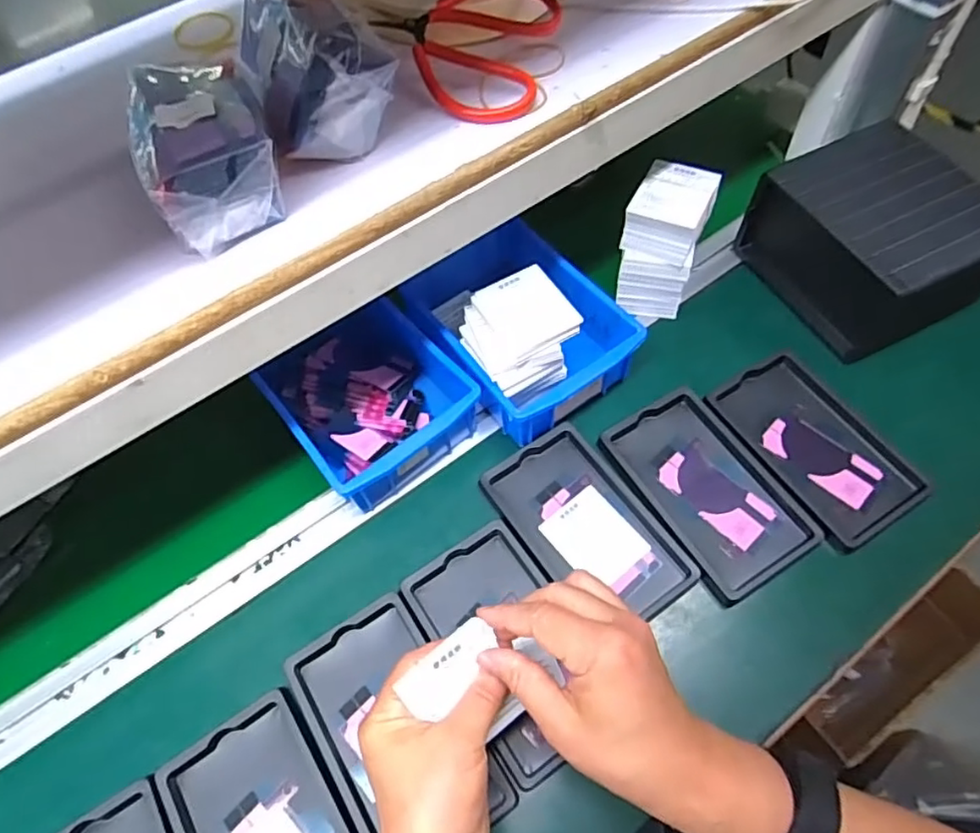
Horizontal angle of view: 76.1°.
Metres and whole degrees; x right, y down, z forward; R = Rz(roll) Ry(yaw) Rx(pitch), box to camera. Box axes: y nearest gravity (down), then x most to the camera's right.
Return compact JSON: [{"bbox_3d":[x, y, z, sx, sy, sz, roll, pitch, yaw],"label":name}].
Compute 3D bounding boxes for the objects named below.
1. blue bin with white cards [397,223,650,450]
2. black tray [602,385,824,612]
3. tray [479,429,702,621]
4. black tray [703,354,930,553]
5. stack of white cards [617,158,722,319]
[{"bbox_3d":[0.025,-0.085,0.532,0.138,0.101,0.179,-33,64,-14],"label":"blue bin with white cards"},{"bbox_3d":[0.172,0.055,0.494,0.100,0.012,0.158,-29,63,-12],"label":"black tray"},{"bbox_3d":[0.075,0.087,0.489,0.092,0.019,0.158,-32,64,-14],"label":"tray"},{"bbox_3d":[0.264,0.022,0.507,0.094,0.010,0.156,-26,63,-11],"label":"black tray"},{"bbox_3d":[0.153,-0.154,0.555,0.063,0.114,0.074,19,64,13],"label":"stack of white cards"}]

